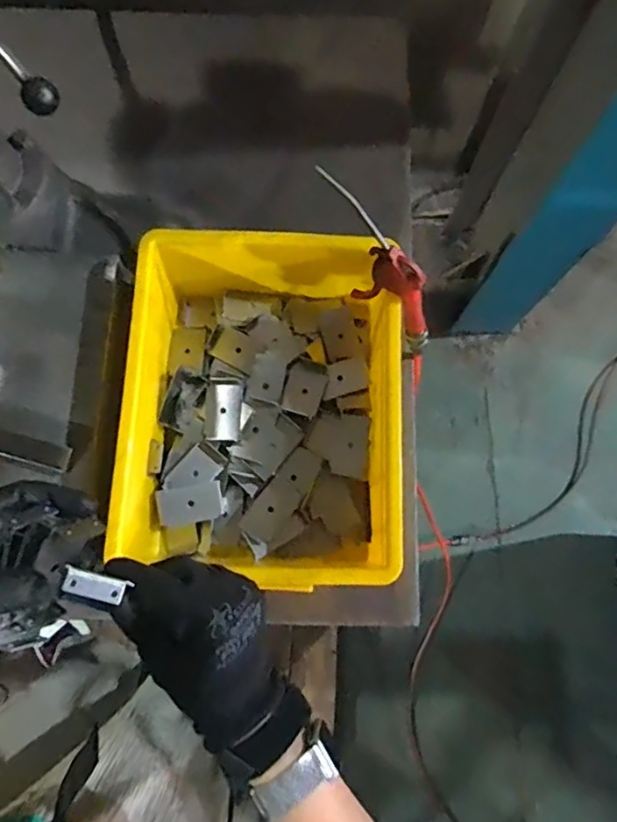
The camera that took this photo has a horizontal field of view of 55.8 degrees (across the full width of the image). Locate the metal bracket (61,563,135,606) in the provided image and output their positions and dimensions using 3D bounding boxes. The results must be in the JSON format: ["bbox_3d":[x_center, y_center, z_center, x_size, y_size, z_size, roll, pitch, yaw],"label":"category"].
[{"bbox_3d":[-0.114,0.094,0.309,0.028,0.006,0.013,25,77,-12],"label":"metal bracket"}]

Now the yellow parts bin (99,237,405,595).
[{"bbox_3d":[-0.043,-0.001,0.609,0.254,0.131,0.333,2,77,-1],"label":"yellow parts bin"}]

